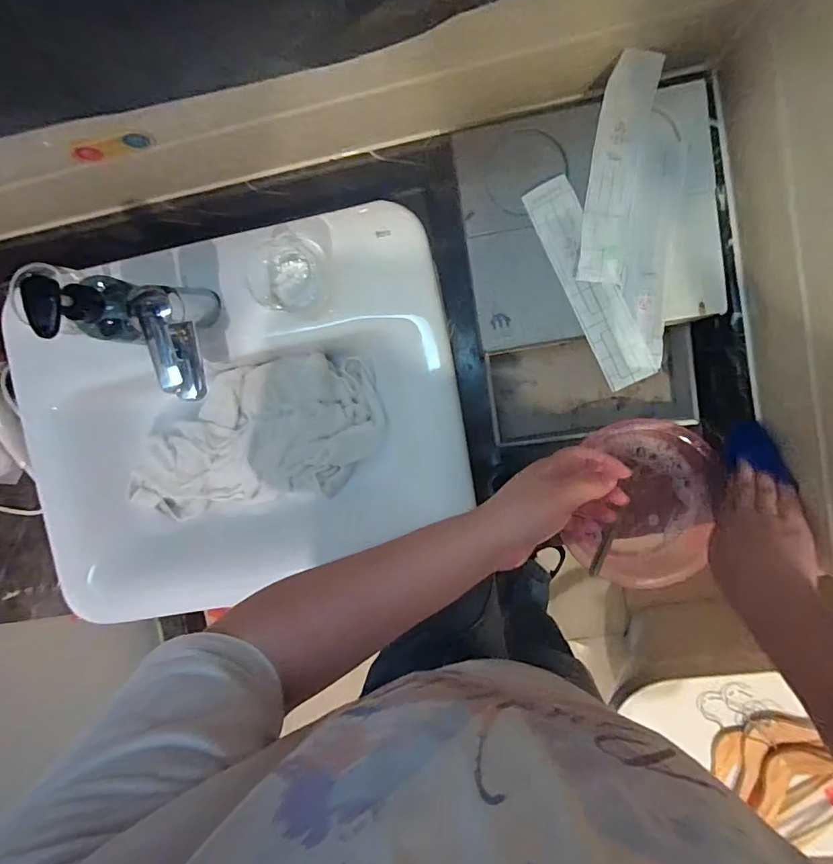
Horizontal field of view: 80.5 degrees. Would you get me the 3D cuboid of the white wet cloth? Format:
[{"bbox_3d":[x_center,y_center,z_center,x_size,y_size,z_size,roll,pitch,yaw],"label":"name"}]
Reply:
[{"bbox_3d":[-0.213,0.004,0.647,0.335,0.031,0.182,-10,94,7],"label":"white wet cloth"}]

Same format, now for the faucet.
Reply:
[{"bbox_3d":[-0.251,-0.099,0.534,0.044,0.107,0.119,-10,94,7],"label":"faucet"}]

